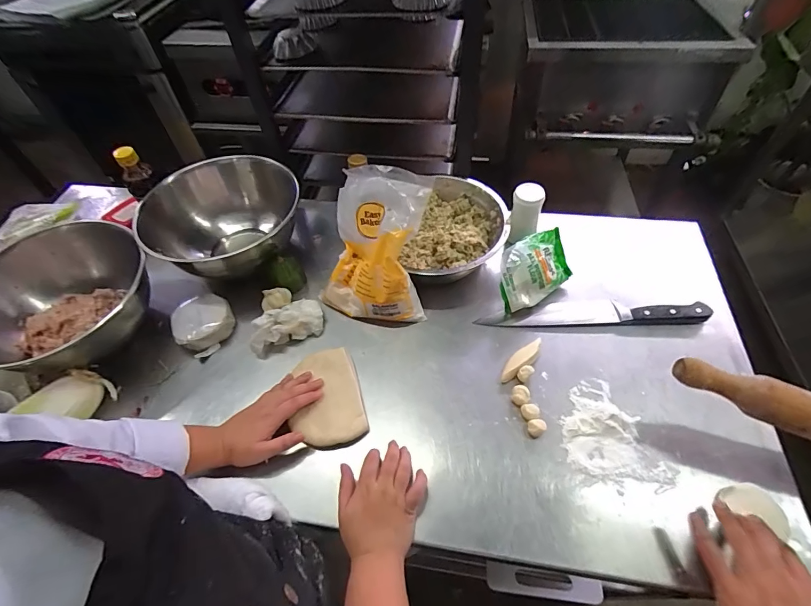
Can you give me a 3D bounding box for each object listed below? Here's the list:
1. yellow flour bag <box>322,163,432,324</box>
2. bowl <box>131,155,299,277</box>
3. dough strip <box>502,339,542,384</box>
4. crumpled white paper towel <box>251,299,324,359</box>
[{"bbox_3d":[-0.047,-0.088,0.640,0.159,0.188,0.149,12,56,11],"label":"yellow flour bag"},{"bbox_3d":[-0.322,-0.149,0.738,0.234,0.127,0.250,-1,54,2],"label":"bowl"},{"bbox_3d":[0.173,0.085,0.610,0.087,0.015,0.025,-39,61,-22],"label":"dough strip"},{"bbox_3d":[-0.197,0.028,0.655,0.120,0.045,0.075,-29,58,-17],"label":"crumpled white paper towel"}]

